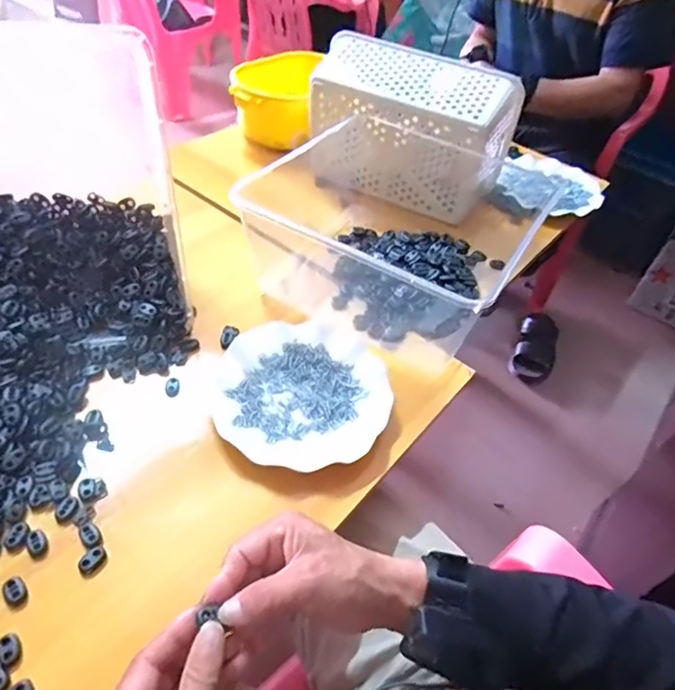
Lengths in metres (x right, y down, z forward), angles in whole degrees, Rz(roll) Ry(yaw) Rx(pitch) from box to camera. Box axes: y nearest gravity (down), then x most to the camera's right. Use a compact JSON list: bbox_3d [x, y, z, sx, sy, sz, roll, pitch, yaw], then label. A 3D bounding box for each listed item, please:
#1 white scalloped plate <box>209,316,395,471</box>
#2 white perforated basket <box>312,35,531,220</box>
[{"bbox_3d":[-0.037,0.047,0.539,0.179,0.017,0.185,4,46,-4],"label":"white scalloped plate"},{"bbox_3d":[0.104,-0.321,0.780,0.284,0.190,0.118,24,48,15],"label":"white perforated basket"}]

